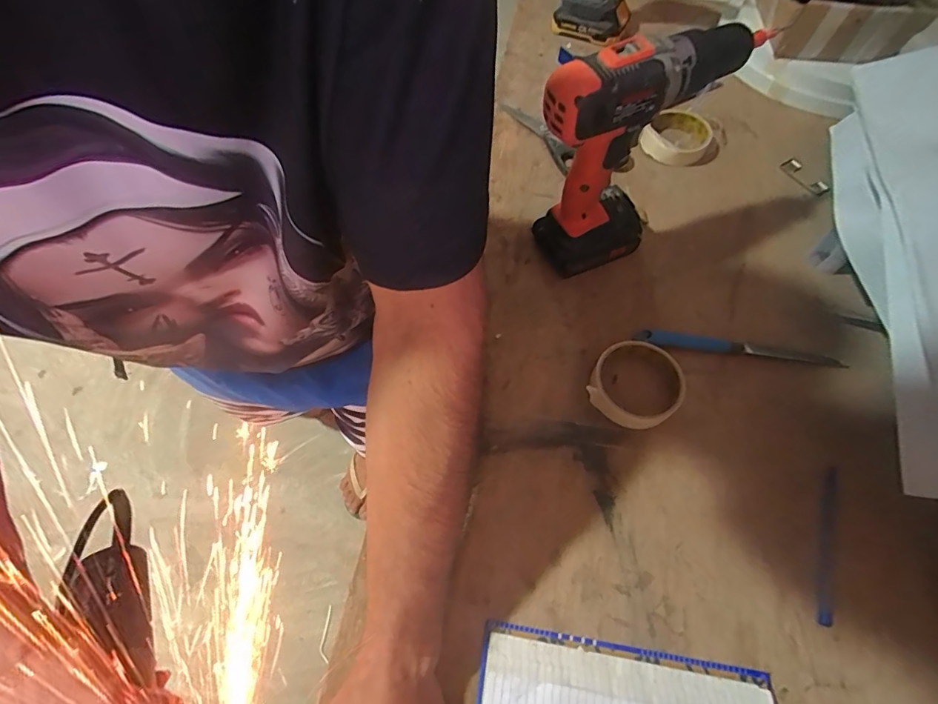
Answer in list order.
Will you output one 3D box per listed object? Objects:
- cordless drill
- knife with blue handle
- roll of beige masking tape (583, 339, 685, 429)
[{"bbox_3d":[0.158,-0.189,0.457,0.202,0.228,0.072,-33,66,-16],"label":"cordless drill"},{"bbox_3d":[0.282,-0.007,0.480,0.203,0.008,0.018,8,62,5],"label":"knife with blue handle"},{"bbox_3d":[0.166,0.031,0.452,0.086,0.029,0.085,0,61,1],"label":"roll of beige masking tape"}]

